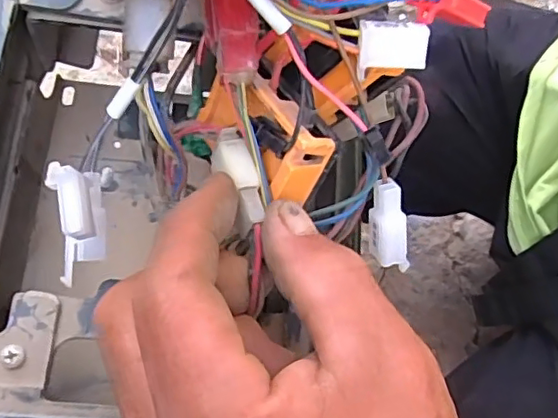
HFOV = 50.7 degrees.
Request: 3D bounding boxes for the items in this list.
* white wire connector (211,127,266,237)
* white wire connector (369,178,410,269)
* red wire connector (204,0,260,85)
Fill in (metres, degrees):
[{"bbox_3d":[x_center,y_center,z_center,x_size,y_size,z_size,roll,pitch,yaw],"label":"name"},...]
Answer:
[{"bbox_3d":[-0.014,-0.010,0.192,0.013,0.006,0.035,-15,79,-9],"label":"white wire connector"},{"bbox_3d":[0.038,0.005,0.208,0.012,0.034,0.010,-13,25,-9],"label":"white wire connector"},{"bbox_3d":[-0.015,-0.057,0.189,0.015,0.007,0.034,-13,92,-9],"label":"red wire connector"}]

